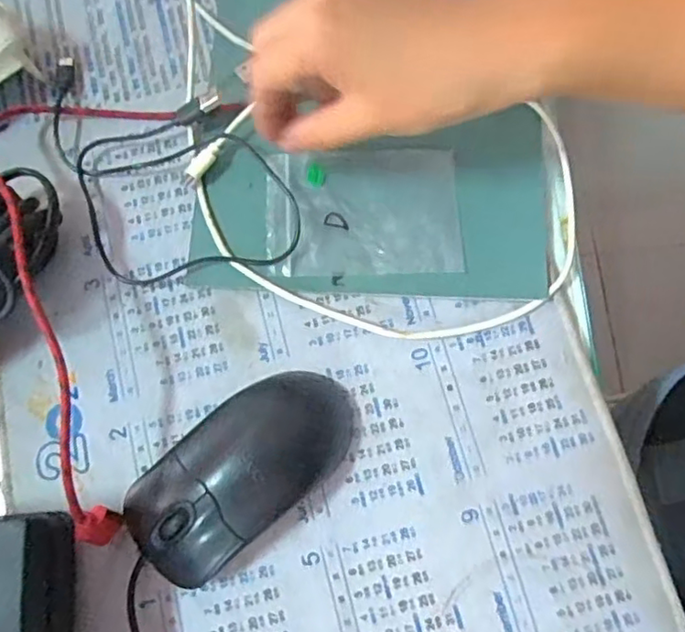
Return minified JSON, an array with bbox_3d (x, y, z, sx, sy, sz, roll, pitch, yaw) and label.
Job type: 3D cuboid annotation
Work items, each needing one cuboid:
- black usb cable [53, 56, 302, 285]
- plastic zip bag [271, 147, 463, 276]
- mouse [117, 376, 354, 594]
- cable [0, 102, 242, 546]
[{"bbox_3d":[-0.096,-0.088,0.336,0.105,0.014,0.163,-26,78,2],"label":"black usb cable"},{"bbox_3d":[0.011,-0.057,0.326,0.099,0.011,0.071,0,75,-2],"label":"plastic zip bag"},{"bbox_3d":[-0.045,0.070,0.285,0.112,0.032,0.052,-40,78,-10],"label":"mouse"},{"bbox_3d":[-0.141,-0.024,0.299,0.128,0.052,0.238,10,75,3],"label":"cable"}]

